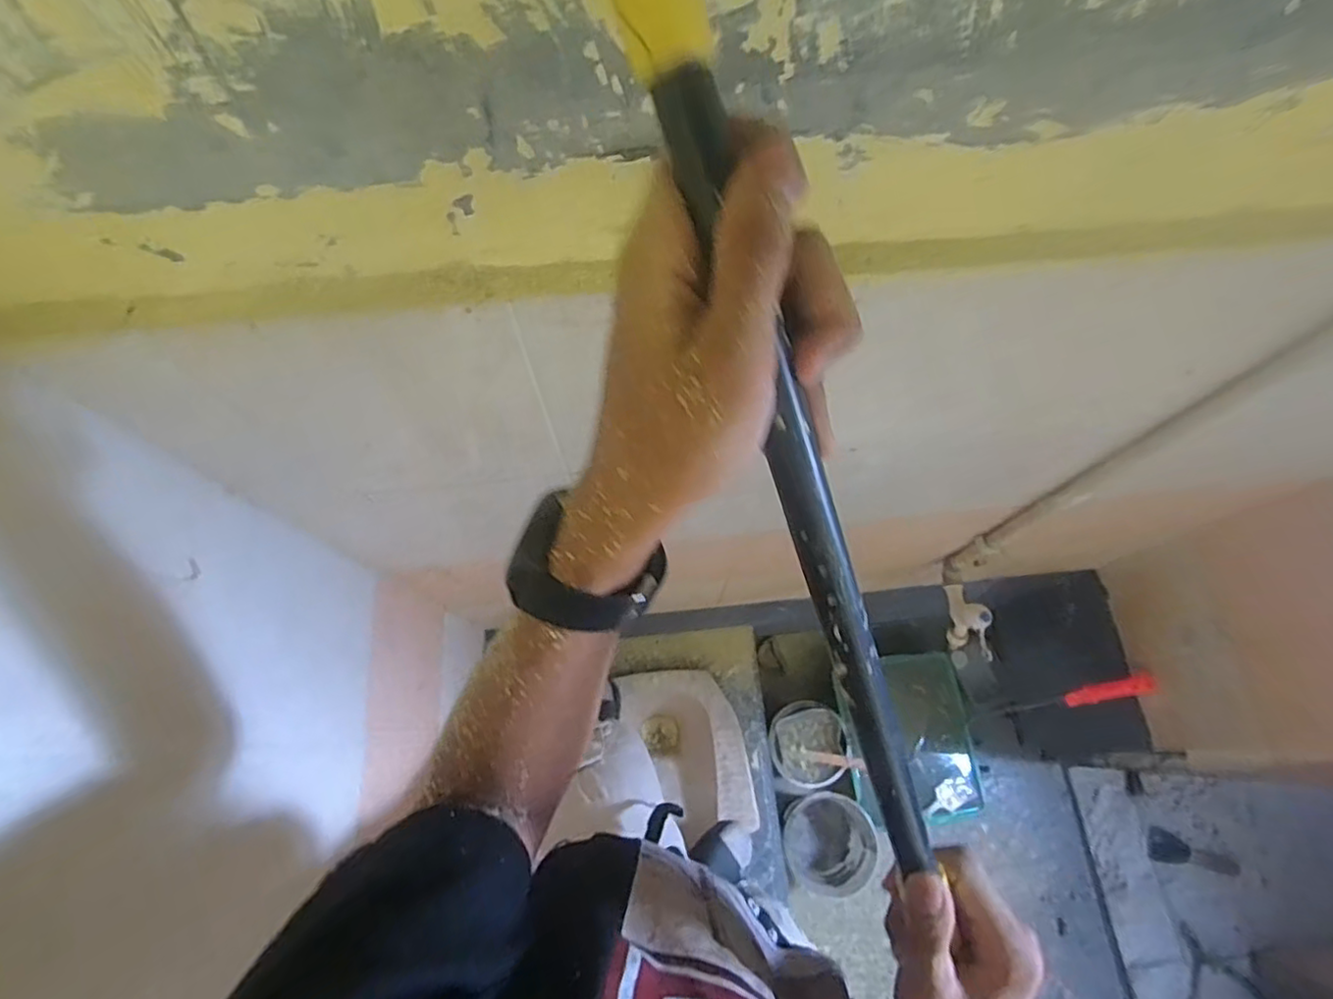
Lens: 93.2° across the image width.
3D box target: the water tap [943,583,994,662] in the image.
[{"bbox_3d":[0.500,0.203,1.049,0.033,0.101,0.134,-7,68,-4],"label":"water tap"}]

